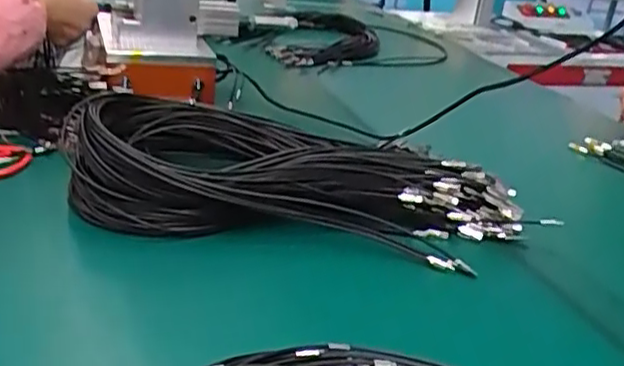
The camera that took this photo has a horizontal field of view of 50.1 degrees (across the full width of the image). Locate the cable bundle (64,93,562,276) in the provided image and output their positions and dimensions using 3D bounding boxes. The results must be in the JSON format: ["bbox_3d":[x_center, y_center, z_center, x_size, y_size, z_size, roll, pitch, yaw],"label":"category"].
[{"bbox_3d":[-0.023,-0.011,0.749,0.574,0.072,0.169,8,23,0],"label":"cable bundle"}]

